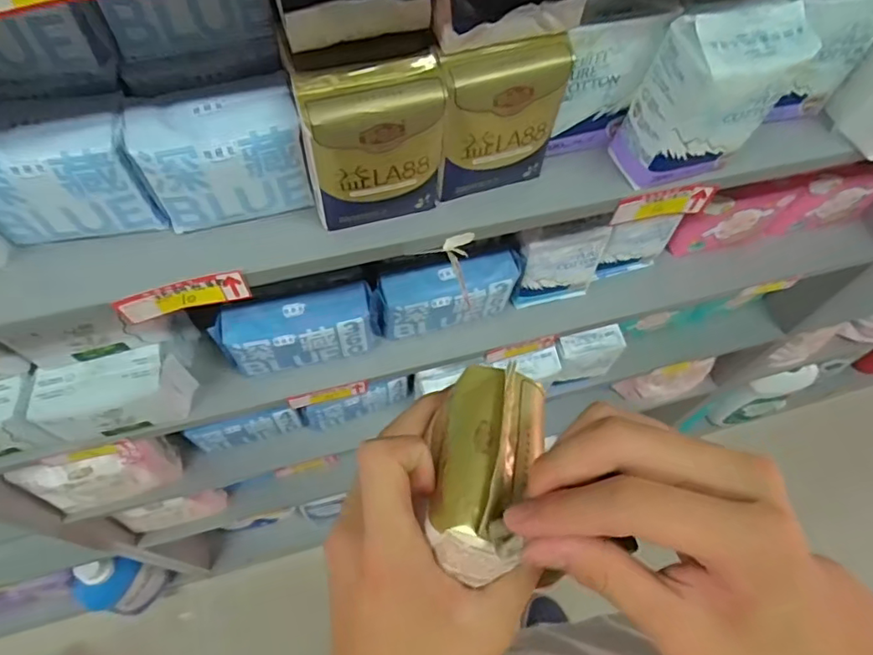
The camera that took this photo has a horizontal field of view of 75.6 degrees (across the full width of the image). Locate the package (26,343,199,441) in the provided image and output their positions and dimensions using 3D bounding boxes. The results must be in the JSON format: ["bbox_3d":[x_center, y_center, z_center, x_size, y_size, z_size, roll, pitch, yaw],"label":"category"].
[{"bbox_3d":[-0.319,0.068,0.568,0.125,0.077,0.057,-16,64,-11],"label":"package"}]

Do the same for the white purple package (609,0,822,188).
[{"bbox_3d":[0.206,-0.172,0.426,0.096,0.121,0.053,-14,63,-10],"label":"white purple package"}]

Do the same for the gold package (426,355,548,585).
[{"bbox_3d":[0.022,0.063,0.265,0.049,0.032,0.098,14,52,5],"label":"gold package"}]

